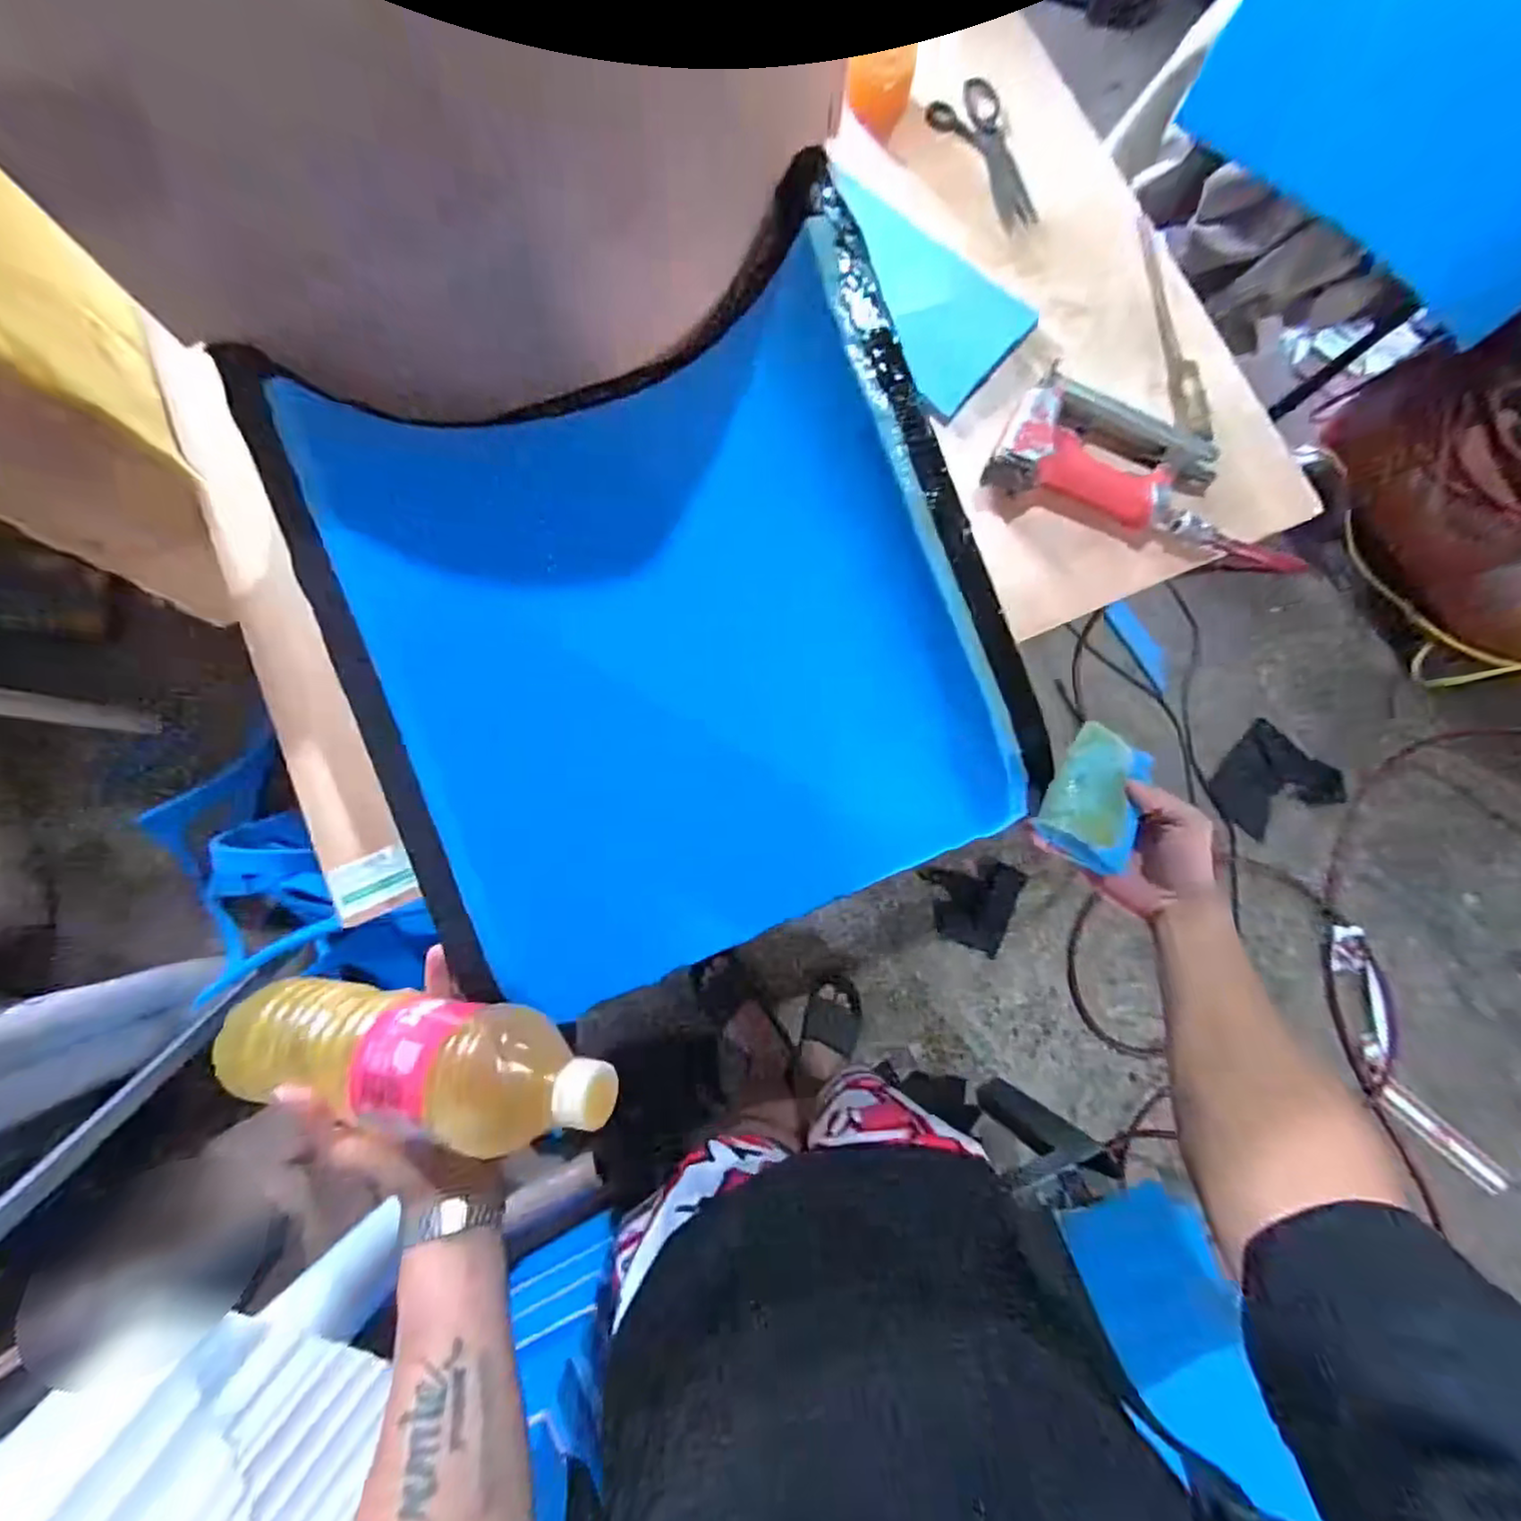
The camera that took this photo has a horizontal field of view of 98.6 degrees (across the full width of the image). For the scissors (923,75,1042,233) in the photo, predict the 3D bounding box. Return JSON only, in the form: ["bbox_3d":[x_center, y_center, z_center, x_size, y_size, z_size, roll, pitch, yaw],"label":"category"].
[{"bbox_3d":[0.239,-0.659,0.716,0.078,0.016,0.184,-13,80,-4],"label":"scissors"}]

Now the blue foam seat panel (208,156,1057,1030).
[{"bbox_3d":[-0.064,-0.096,0.508,0.437,0.153,0.467,-21,81,-5],"label":"blue foam seat panel"}]

